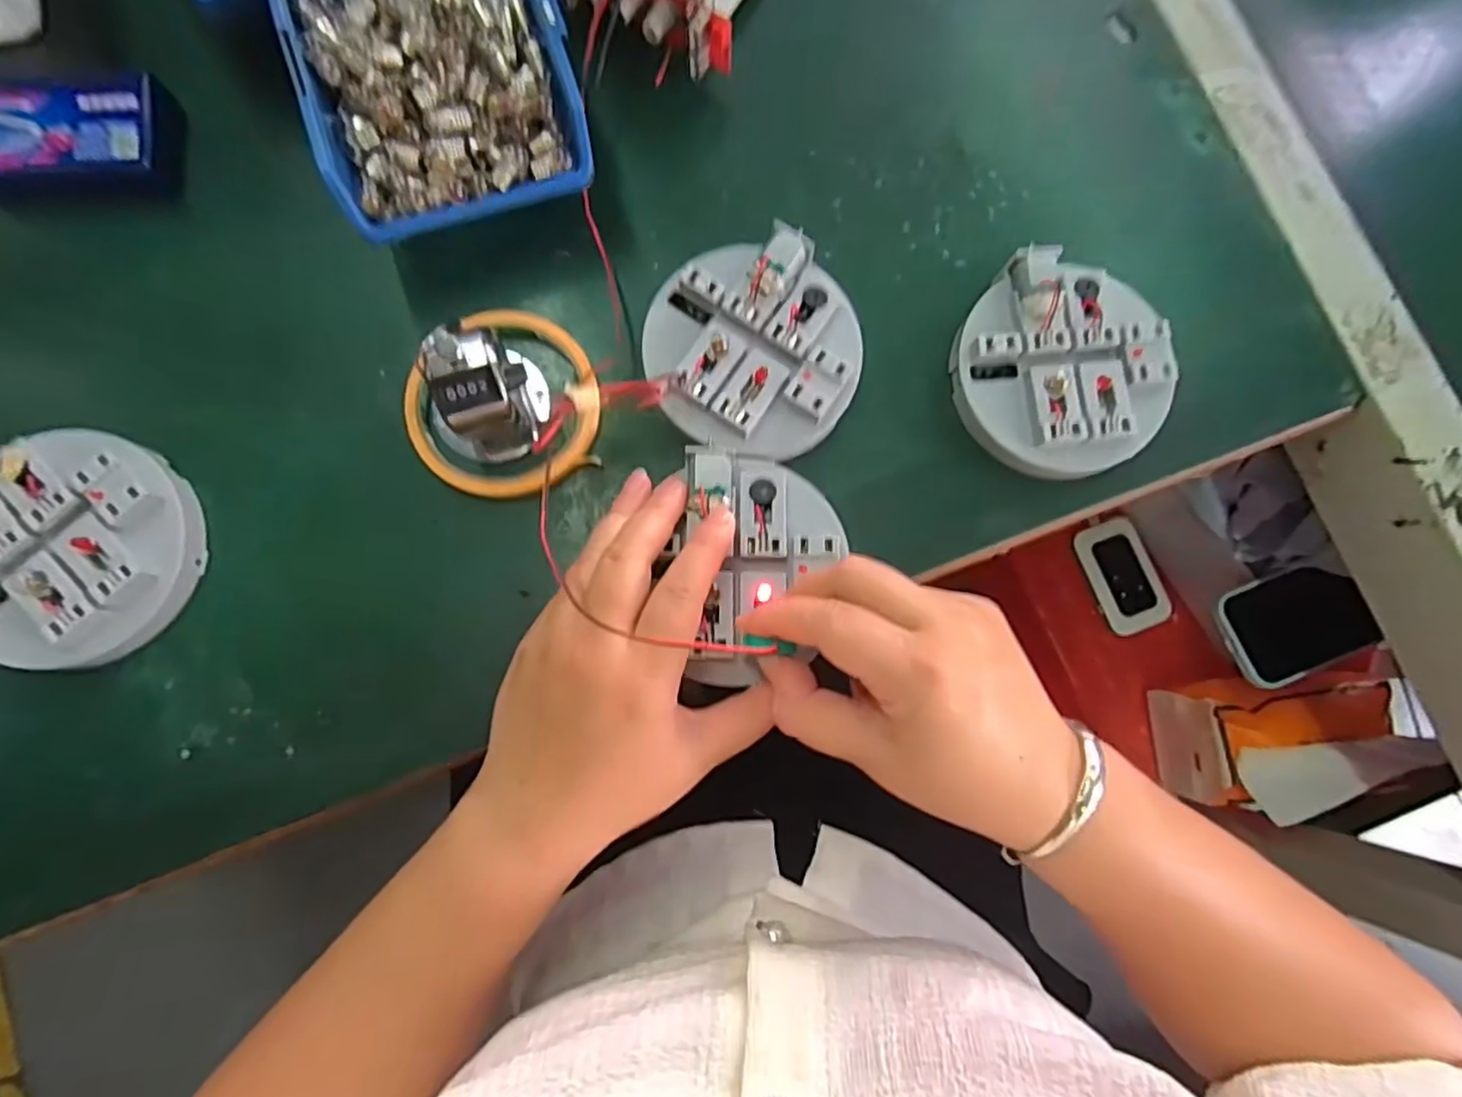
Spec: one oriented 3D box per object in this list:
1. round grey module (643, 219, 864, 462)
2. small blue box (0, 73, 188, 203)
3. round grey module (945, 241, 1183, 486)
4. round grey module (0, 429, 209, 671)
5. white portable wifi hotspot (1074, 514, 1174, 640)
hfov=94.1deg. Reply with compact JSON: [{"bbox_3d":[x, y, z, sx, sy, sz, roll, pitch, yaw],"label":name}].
[{"bbox_3d":[0.012,-0.094,0.330,0.099,0.032,0.100,0,83,-3],"label":"round grey module"},{"bbox_3d":[-0.317,-0.195,0.327,0.087,0.027,0.050,-9,84,-4],"label":"small blue box"},{"bbox_3d":[0.160,-0.086,0.333,0.102,0.032,0.100,0,83,-3],"label":"round grey module"},{"bbox_3d":[-0.291,0.000,0.296,0.095,0.030,0.099,0,83,-3],"label":"round grey module"},{"bbox_3d":[0.347,0.025,0.602,0.063,0.018,0.098,-22,83,-6],"label":"white portable wifi hotspot"}]

